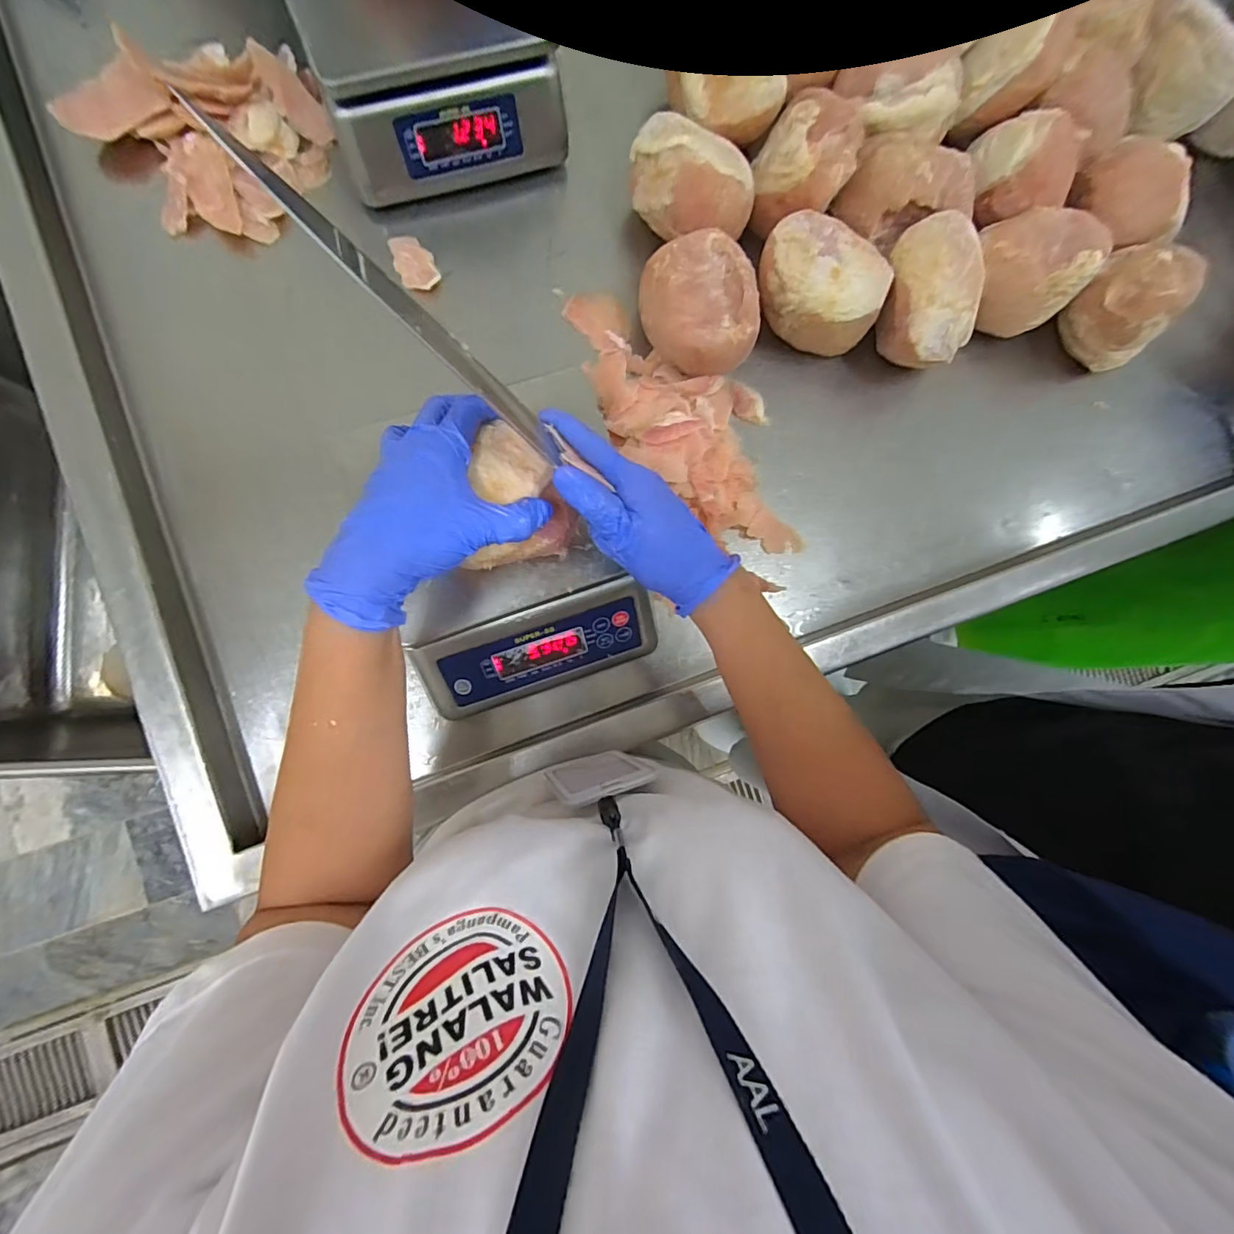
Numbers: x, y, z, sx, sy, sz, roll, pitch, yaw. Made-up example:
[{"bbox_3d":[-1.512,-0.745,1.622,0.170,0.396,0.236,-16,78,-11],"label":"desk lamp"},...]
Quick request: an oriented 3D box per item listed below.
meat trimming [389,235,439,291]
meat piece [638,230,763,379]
[{"bbox_3d":[-0.218,-0.380,0.559,0.039,0.011,0.065,-25,89,-8],"label":"meat trimming"},{"bbox_3d":[0.087,-0.318,0.549,0.112,0.084,0.132,-14,88,-8],"label":"meat piece"}]

